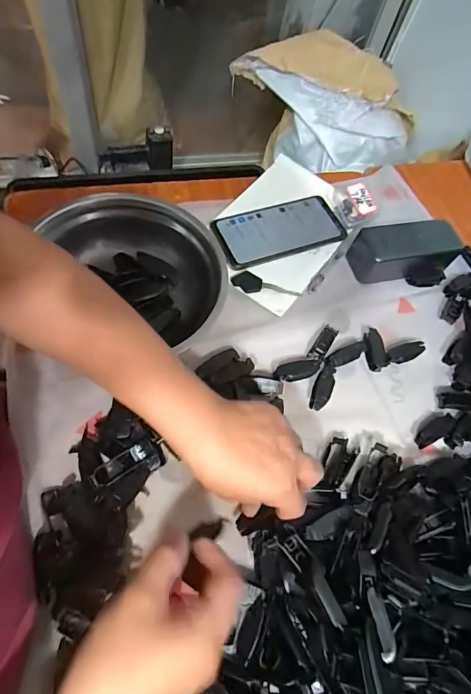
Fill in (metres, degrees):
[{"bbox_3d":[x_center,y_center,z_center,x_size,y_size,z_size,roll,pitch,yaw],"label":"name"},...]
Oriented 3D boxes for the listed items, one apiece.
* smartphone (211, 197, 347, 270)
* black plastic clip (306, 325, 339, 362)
[{"bbox_3d":[0.058,-0.150,0.503,0.170,0.009,0.077,-18,71,-17],"label":"smartphone"},{"bbox_3d":[0.099,-0.003,0.442,0.017,0.007,0.045,35,63,9],"label":"black plastic clip"}]

